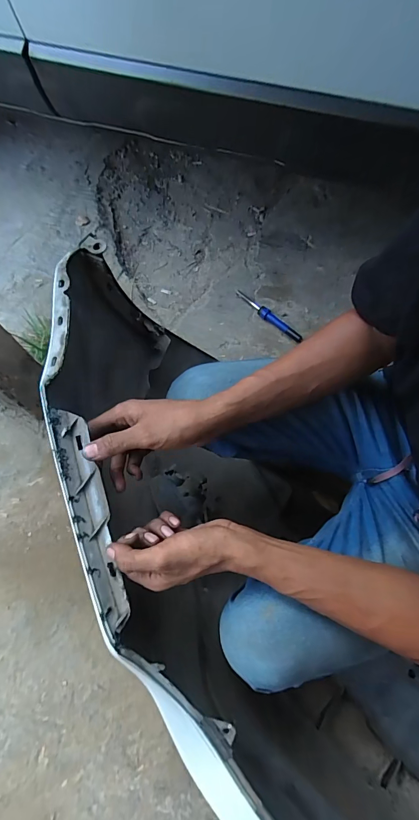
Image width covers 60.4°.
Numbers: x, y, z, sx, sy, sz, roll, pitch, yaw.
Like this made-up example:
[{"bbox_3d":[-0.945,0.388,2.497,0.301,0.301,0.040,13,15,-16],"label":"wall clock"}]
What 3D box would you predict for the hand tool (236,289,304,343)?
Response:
[{"bbox_3d":[0.149,-0.245,0.930,0.032,0.021,0.223,-43,74,-12],"label":"hand tool"}]

